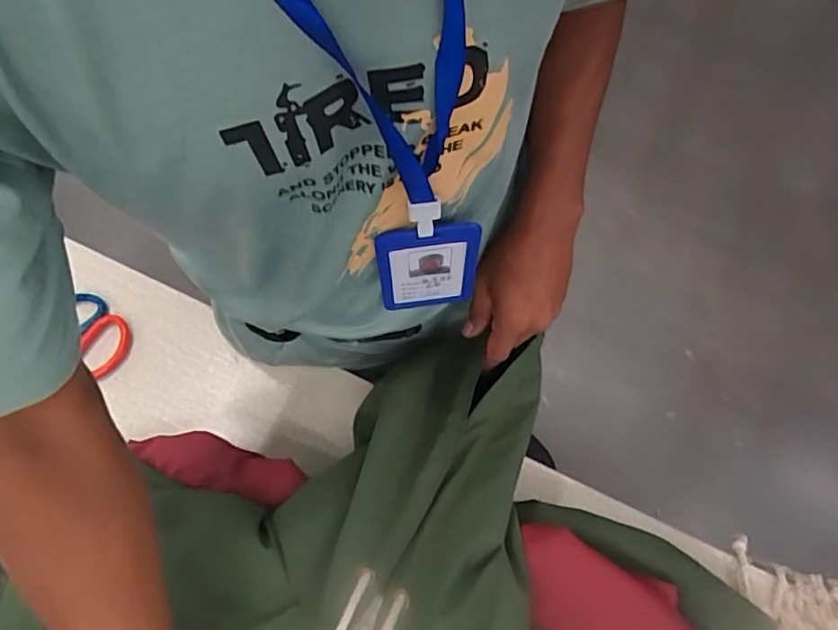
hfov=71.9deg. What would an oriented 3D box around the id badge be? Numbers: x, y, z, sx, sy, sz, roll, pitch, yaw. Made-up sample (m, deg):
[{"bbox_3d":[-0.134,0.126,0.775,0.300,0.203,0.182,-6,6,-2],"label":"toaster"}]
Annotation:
[{"bbox_3d":[0.006,-0.031,0.408,0.067,0.108,0.011,-5,69,-1],"label":"id badge"}]

